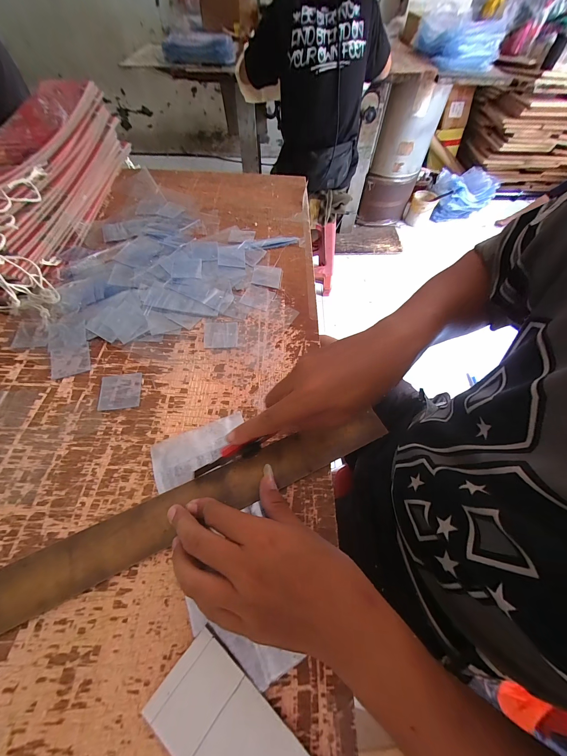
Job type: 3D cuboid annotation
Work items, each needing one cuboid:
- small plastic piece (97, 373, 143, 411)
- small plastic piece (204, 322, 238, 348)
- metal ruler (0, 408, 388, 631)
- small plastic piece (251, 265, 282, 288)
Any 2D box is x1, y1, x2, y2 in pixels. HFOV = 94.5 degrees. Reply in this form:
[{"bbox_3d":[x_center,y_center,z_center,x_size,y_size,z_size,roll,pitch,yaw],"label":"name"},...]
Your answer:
[{"bbox_3d":[-0.200,0.015,0.321,0.046,0.004,0.048,-8,60,-8],"label":"small plastic piece"},{"bbox_3d":[-0.090,-0.063,0.375,0.047,0.004,0.047,-3,60,-5],"label":"small plastic piece"},{"bbox_3d":[-0.079,0.121,0.263,0.425,0.012,0.046,-21,63,-16],"label":"metal ruler"},{"bbox_3d":[-0.028,-0.172,0.441,0.045,0.004,0.048,5,59,0],"label":"small plastic piece"}]

